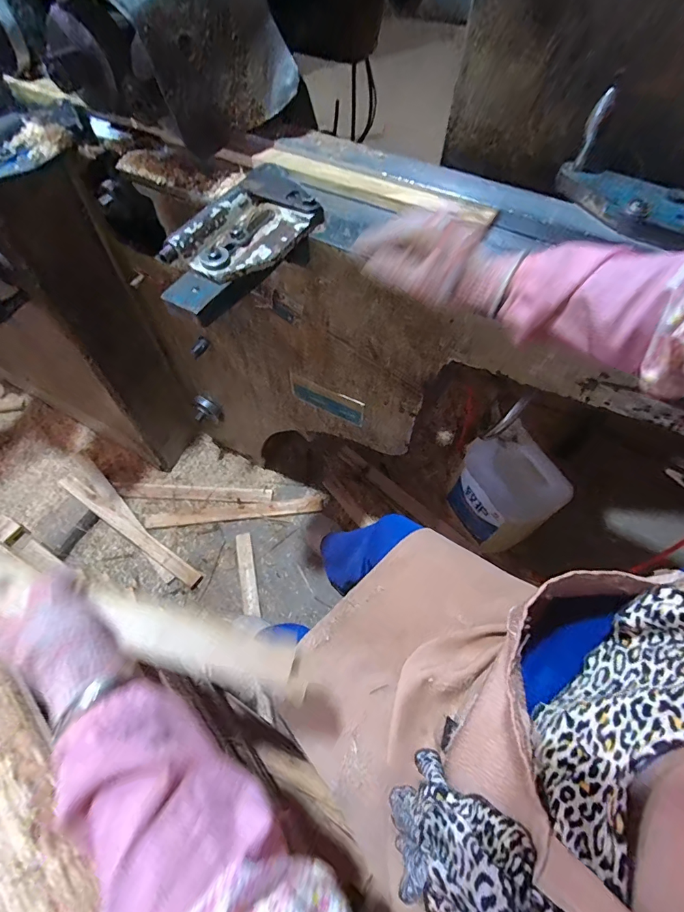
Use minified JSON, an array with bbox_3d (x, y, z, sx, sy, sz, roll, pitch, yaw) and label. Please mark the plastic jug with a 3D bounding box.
[{"bbox_3d":[0.403,0.087,1.055,0.145,0.271,0.232,-25,64,-15],"label":"plastic jug"}]

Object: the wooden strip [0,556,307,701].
[{"bbox_3d":[-0.268,0.128,0.381,0.486,0.032,0.045,19,61,-4],"label":"wooden strip"}]

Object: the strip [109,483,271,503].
[{"bbox_3d":[-0.438,0.110,1.248,0.453,0.014,0.044,2,60,0],"label":"strip"}]

